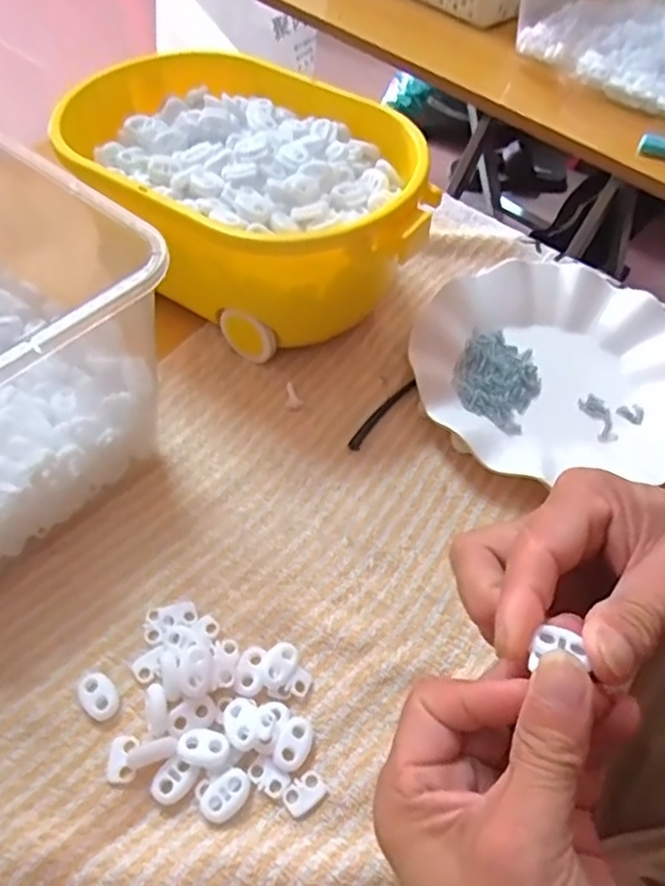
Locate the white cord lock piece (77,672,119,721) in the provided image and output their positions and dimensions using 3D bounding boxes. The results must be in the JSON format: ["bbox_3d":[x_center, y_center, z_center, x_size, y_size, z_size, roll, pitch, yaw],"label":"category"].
[{"bbox_3d":[-0.107,0.116,0.300,0.014,0.006,0.022,-34,62,-22],"label":"white cord lock piece"}]

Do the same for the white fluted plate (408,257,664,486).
[{"bbox_3d":[0.145,-0.054,0.417,0.178,0.024,0.160,11,55,7],"label":"white fluted plate"}]

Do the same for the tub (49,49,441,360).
[{"bbox_3d":[-0.054,-0.156,0.434,0.242,0.104,0.163,28,59,18],"label":"tub"}]

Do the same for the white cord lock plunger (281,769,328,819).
[{"bbox_3d":[-0.012,0.150,0.280,0.018,0.004,0.013,-35,62,-23],"label":"white cord lock plunger"}]

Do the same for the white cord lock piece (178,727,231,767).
[{"bbox_3d":[-0.055,0.132,0.284,0.022,0.006,0.014,8,55,5],"label":"white cord lock piece"}]

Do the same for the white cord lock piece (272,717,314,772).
[{"bbox_3d":[-0.017,0.134,0.290,0.014,0.005,0.022,23,58,15],"label":"white cord lock piece"}]

